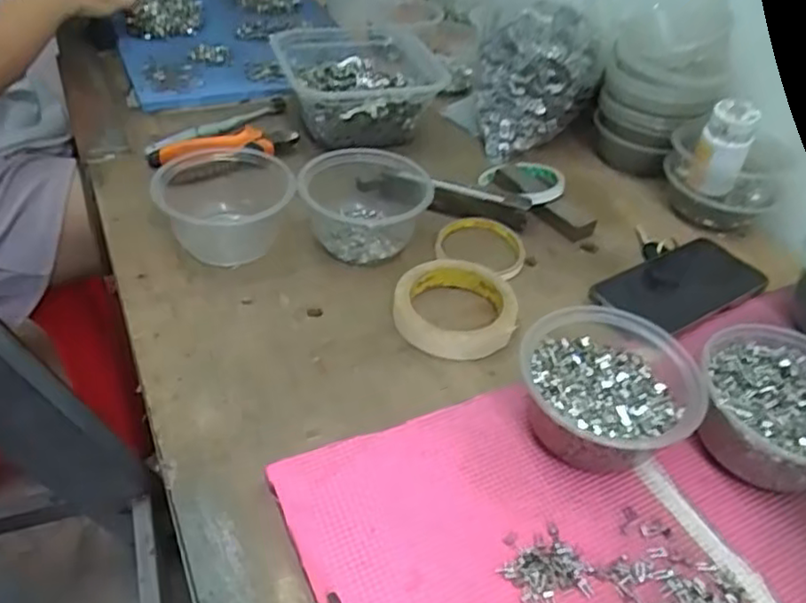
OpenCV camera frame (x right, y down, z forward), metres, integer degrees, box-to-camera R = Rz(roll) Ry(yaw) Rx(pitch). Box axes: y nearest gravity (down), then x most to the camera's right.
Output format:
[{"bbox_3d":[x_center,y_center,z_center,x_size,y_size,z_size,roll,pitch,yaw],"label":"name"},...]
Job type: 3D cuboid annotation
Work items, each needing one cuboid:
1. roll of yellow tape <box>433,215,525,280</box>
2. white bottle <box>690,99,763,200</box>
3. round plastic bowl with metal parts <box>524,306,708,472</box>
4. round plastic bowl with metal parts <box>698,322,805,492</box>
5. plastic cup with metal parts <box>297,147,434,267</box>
[{"bbox_3d":[0.072,-0.050,0.616,0.082,0.020,0.084,11,43,8],"label":"roll of yellow tape"},{"bbox_3d":[0.304,-0.144,0.631,0.043,0.085,0.033,25,45,19],"label":"white bottle"},{"bbox_3d":[0.134,0.064,0.446,0.109,0.058,0.106,4,42,-3],"label":"round plastic bowl with metal parts"},{"bbox_3d":[0.254,0.074,0.449,0.110,0.057,0.117,4,42,-3],"label":"round plastic bowl with metal parts"},{"bbox_3d":[-0.030,-0.091,0.605,0.127,0.056,0.107,-6,43,-14],"label":"plastic cup with metal parts"}]

